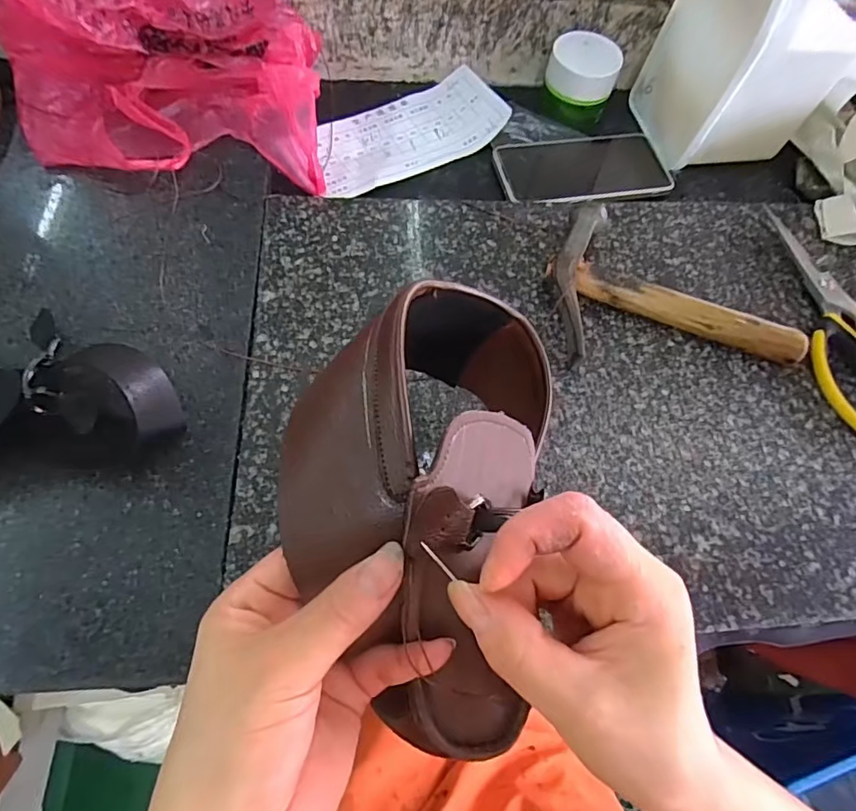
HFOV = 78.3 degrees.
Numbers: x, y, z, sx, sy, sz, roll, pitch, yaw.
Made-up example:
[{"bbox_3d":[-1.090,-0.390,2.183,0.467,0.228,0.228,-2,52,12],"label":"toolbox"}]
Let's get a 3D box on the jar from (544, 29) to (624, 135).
[{"bbox_3d":[0.146,-0.312,0.510,0.064,0.062,0.064,1,64,-2],"label":"jar"}]

